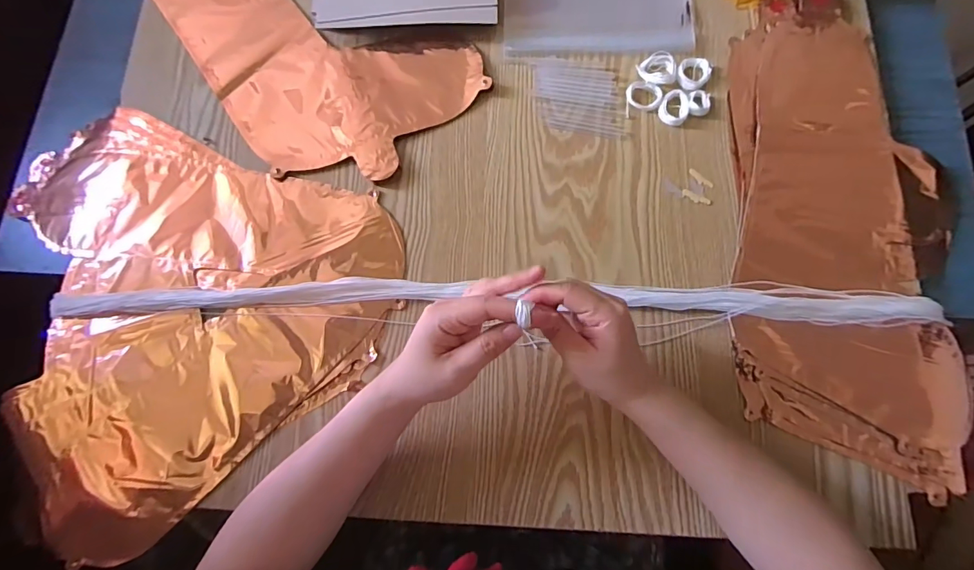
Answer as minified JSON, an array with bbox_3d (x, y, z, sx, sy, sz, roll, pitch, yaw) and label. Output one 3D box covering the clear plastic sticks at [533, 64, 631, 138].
[{"bbox_3d":[0.096,-0.194,0.465,0.098,0.004,0.077,10,77,4],"label":"clear plastic sticks"}]

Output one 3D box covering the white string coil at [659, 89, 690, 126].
[{"bbox_3d":[0.187,-0.178,0.452,0.027,0.010,0.033,3,77,2],"label":"white string coil"}]

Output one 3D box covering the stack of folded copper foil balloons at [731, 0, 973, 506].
[{"bbox_3d":[0.336,-0.069,0.422,0.198,0.018,0.458,6,77,3],"label":"stack of folded copper foil balloons"}]

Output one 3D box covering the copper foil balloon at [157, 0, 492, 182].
[{"bbox_3d":[-0.220,-0.265,0.489,0.402,0.007,0.213,39,80,10],"label":"copper foil balloon"}]

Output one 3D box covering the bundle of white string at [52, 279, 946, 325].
[{"bbox_3d":[-0.006,0.014,0.413,0.796,0.017,0.034,0,77,1],"label":"bundle of white string"}]

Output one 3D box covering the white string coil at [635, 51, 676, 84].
[{"bbox_3d":[0.175,-0.222,0.461,0.034,0.008,0.037,0,77,1],"label":"white string coil"}]

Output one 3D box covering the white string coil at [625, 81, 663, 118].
[{"bbox_3d":[0.159,-0.190,0.458,0.034,0.010,0.036,0,77,1],"label":"white string coil"}]

